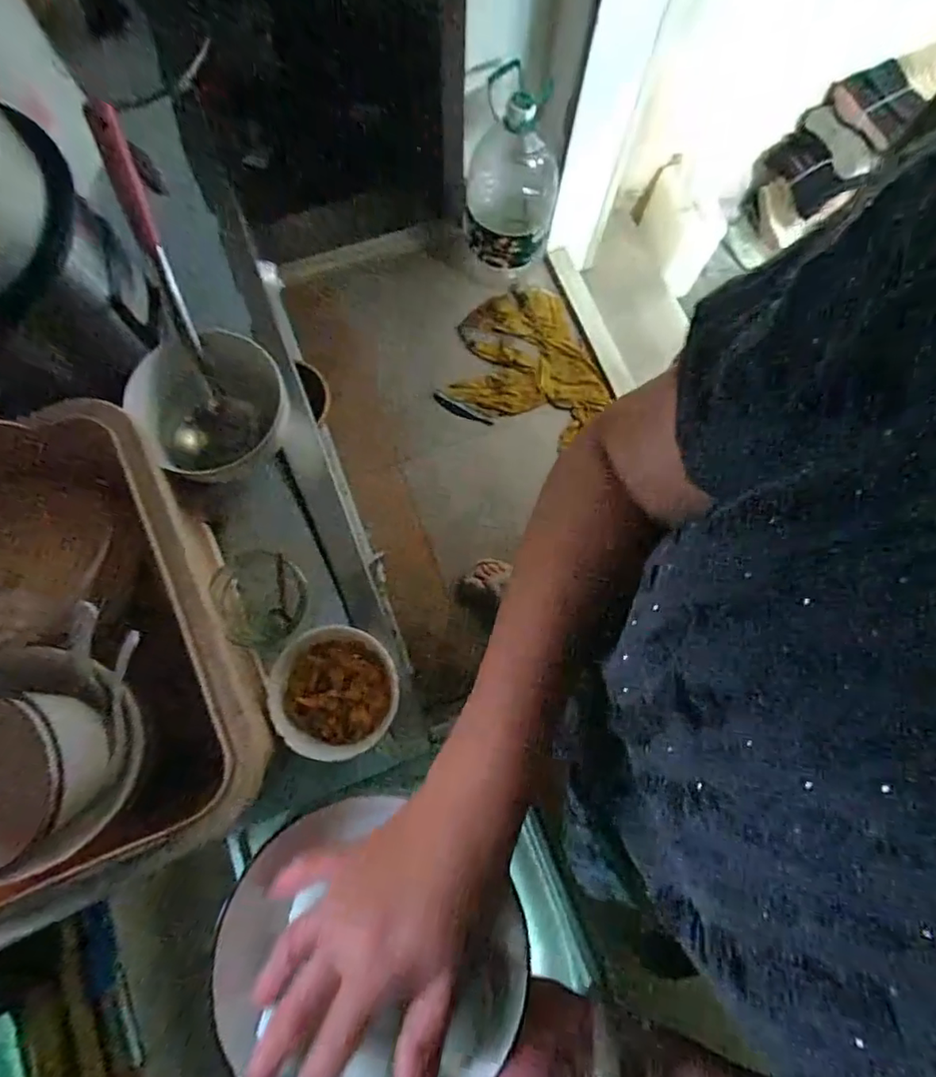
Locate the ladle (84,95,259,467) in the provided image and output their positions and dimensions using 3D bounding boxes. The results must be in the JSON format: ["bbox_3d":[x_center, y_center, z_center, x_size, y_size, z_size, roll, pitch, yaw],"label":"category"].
[{"bbox_3d":[-0.286,-0.232,0.541,0.072,0.048,0.323,-16,108,-6],"label":"ladle"}]

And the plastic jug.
[{"bbox_3d":[0.103,-0.870,1.321,0.216,0.363,0.255,0,76,-2],"label":"plastic jug"}]

